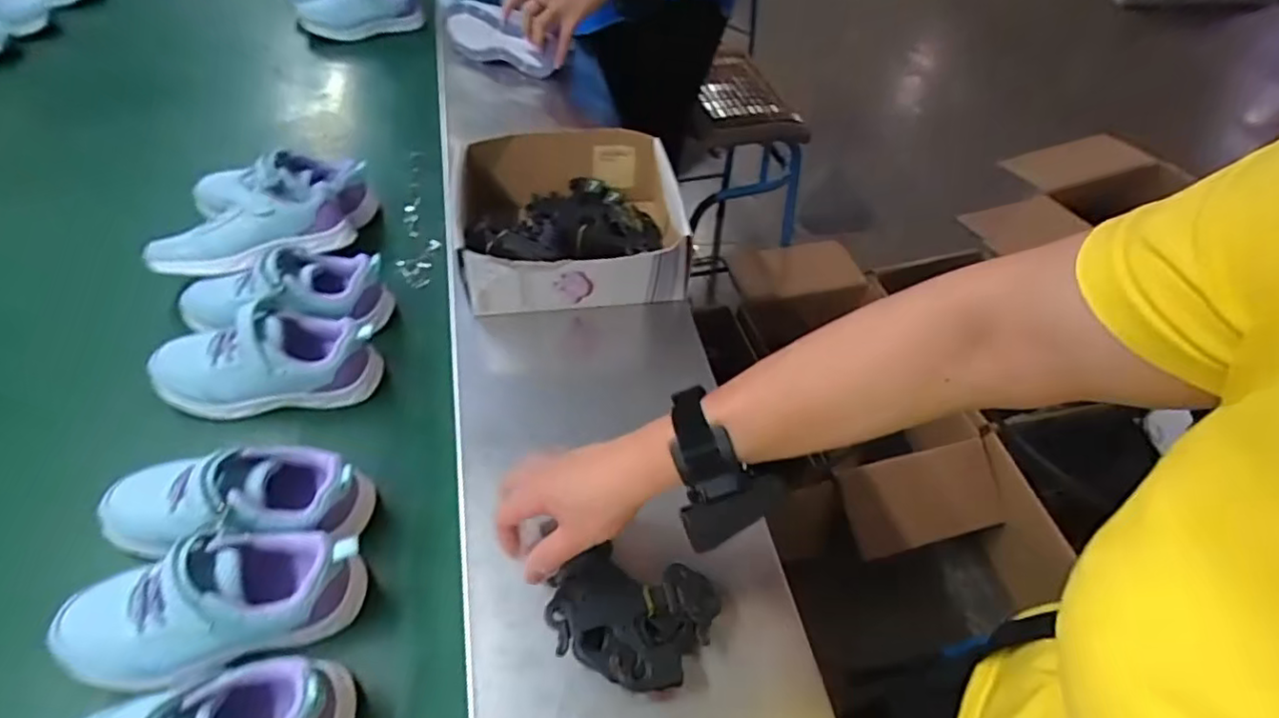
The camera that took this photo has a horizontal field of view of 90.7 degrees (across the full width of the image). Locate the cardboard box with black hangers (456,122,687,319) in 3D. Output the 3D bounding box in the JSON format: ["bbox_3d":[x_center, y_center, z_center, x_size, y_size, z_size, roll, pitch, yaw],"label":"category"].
[{"bbox_3d":[-0.068,-0.149,0.674,0.220,0.083,0.221,-1,50,-8],"label":"cardboard box with black hangers"}]

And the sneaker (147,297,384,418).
[{"bbox_3d":[-0.338,-0.001,0.568,0.193,0.065,0.075,-5,51,-11],"label":"sneaker"}]

